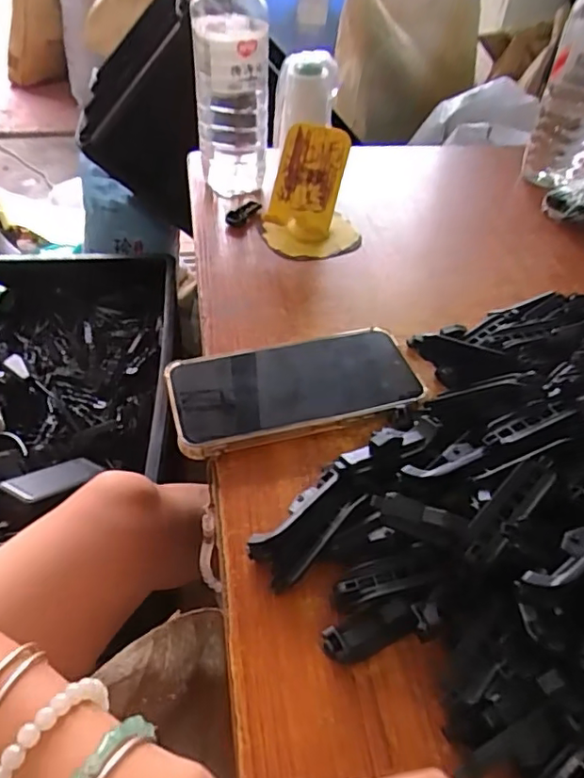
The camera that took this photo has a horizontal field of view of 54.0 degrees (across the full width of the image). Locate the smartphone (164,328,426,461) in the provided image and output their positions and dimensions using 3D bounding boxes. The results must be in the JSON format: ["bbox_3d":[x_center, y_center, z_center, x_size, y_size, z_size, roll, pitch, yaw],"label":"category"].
[{"bbox_3d":[0.002,-0.001,0.394,0.166,0.017,0.080,-11,47,-14],"label":"smartphone"}]

